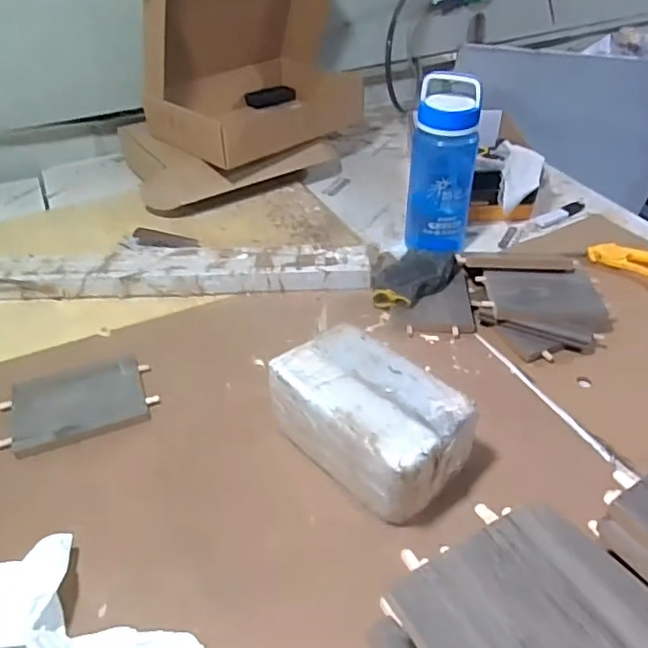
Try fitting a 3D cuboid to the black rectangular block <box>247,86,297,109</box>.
[{"bbox_3d":[-0.122,-0.512,1.345,0.111,0.029,0.040,-24,45,-24],"label":"black rectangular block"}]

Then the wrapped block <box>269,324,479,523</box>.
[{"bbox_3d":[0.051,0.105,0.653,0.127,0.105,0.208,-30,47,-30],"label":"wrapped block"}]

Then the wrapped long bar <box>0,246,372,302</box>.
[{"bbox_3d":[-0.259,-0.084,0.938,0.650,0.041,0.089,-2,40,0],"label":"wrapped long bar"}]

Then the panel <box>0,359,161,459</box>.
[{"bbox_3d":[-0.302,0.099,0.734,0.172,0.018,0.122,-16,42,-16],"label":"panel"}]

